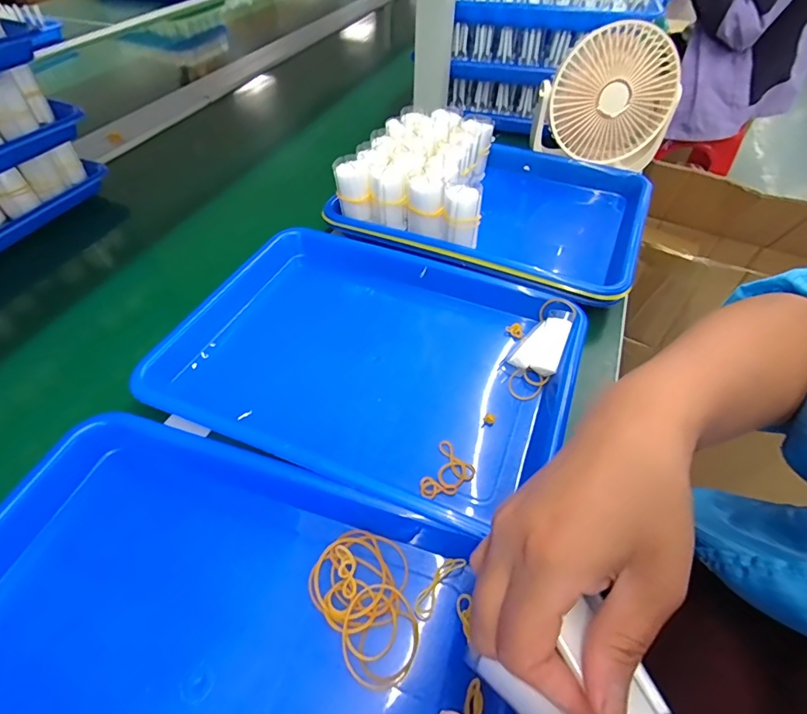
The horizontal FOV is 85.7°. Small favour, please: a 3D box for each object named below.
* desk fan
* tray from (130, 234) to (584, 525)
[{"bbox_3d":[0.256,-0.313,0.538,0.161,0.142,0.059,-6,50,-5],"label":"desk fan"},{"bbox_3d":[-0.024,-0.005,0.383,0.322,0.038,0.244,18,52,14],"label":"tray"}]

